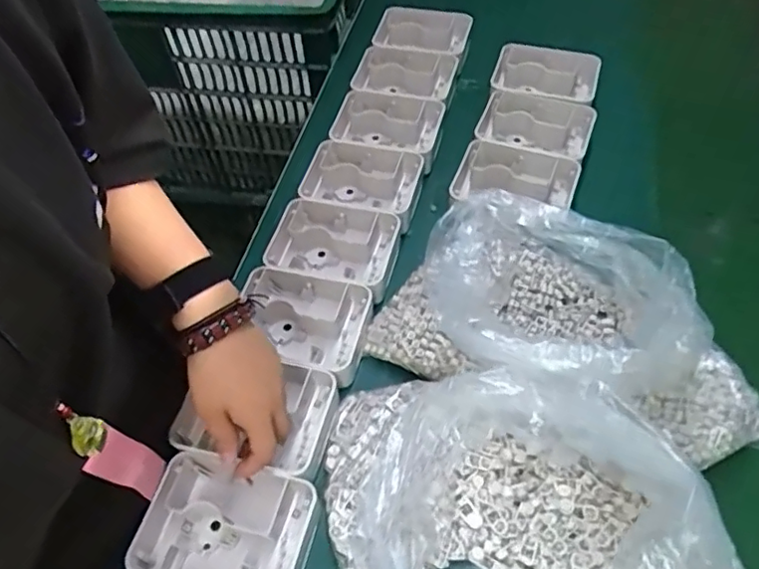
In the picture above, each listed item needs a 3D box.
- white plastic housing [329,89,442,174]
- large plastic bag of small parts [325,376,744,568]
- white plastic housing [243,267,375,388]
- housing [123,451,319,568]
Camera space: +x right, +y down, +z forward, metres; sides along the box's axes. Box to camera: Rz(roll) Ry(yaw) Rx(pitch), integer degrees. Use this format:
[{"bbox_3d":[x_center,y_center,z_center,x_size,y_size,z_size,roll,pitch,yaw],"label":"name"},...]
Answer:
[{"bbox_3d":[0.007,-0.189,0.756,0.137,0.048,0.100,12,55,12],"label":"white plastic housing"},{"bbox_3d":[0.085,0.174,0.428,0.303,0.117,0.223,14,56,13],"label":"large plastic bag of small parts"},{"bbox_3d":[-0.077,0.042,0.600,0.130,0.044,0.100,14,56,13],"label":"white plastic housing"},{"bbox_3d":[-0.119,0.199,0.482,0.126,0.049,0.101,10,55,11],"label":"housing"}]

